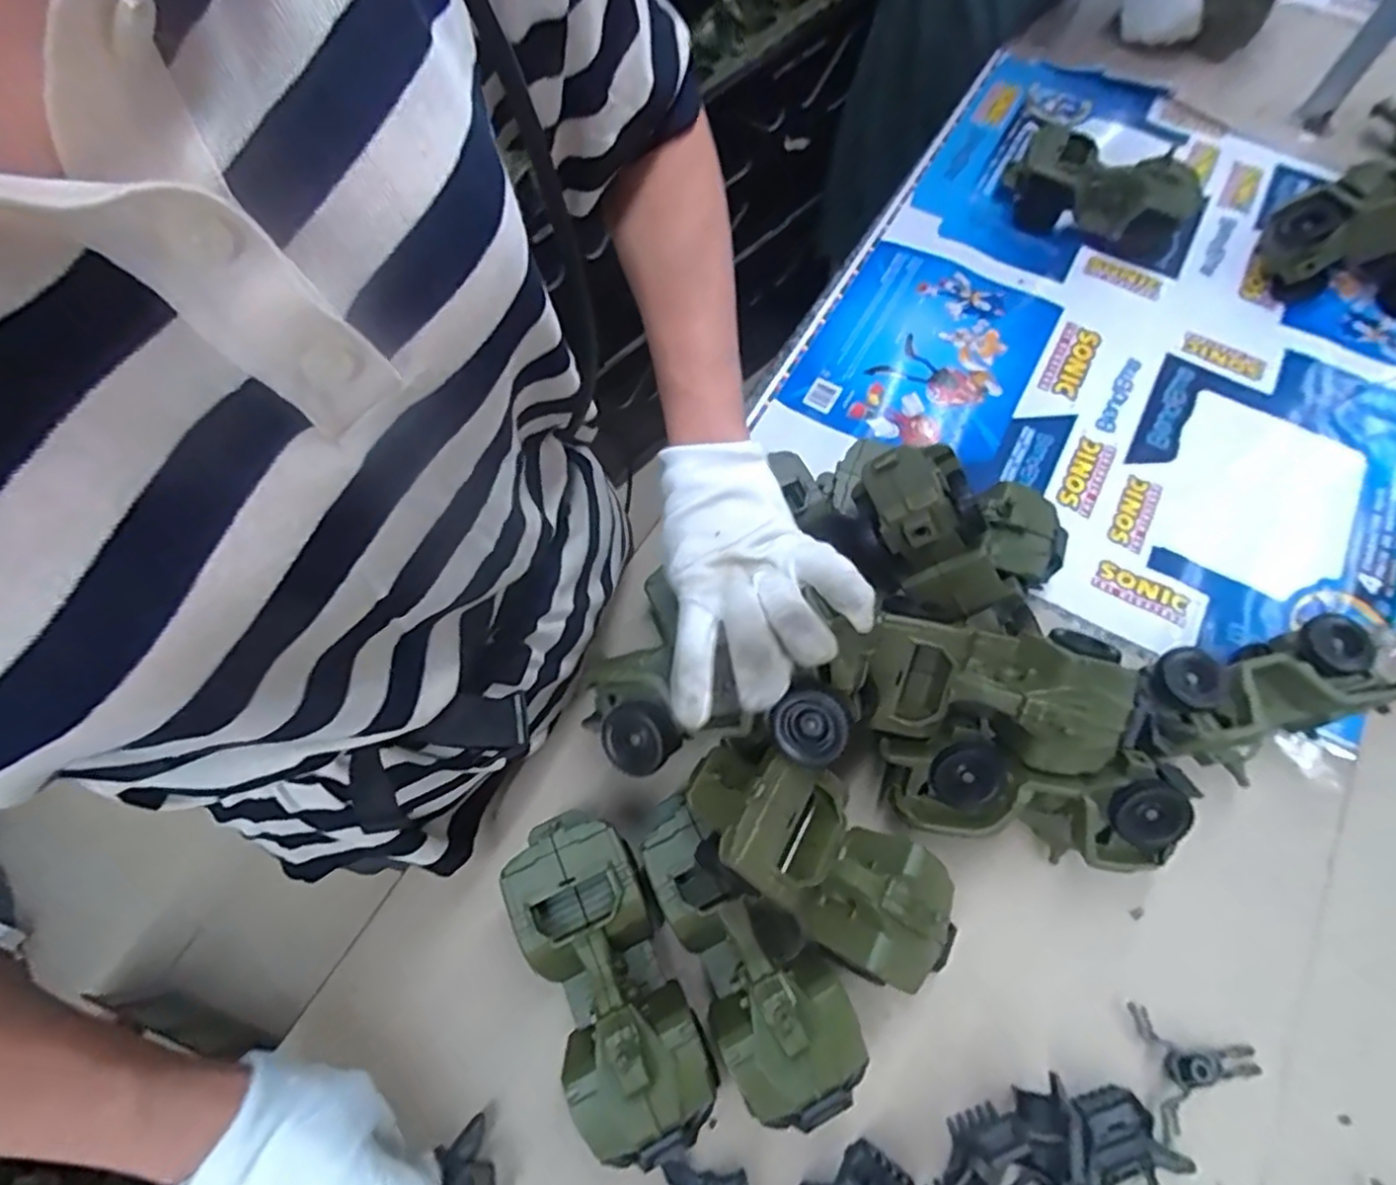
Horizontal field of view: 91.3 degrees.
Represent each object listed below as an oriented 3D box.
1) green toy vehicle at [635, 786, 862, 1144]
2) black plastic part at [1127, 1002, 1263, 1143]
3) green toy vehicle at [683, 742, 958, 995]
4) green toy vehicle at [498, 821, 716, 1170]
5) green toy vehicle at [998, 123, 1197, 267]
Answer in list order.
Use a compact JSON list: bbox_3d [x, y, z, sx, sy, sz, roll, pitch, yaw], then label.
[{"bbox_3d":[0.024,0.226,0.433,0.076,0.079,0.189,-30,70,-13],"label":"green toy vehicle"},{"bbox_3d":[0.326,0.306,0.436,0.073,0.018,0.072,-2,66,-1],"label":"black plastic part"},{"bbox_3d":[0.072,0.165,0.415,0.194,0.087,0.088,41,70,-12],"label":"green toy vehicle"},{"bbox_3d":[-0.056,0.236,0.427,0.079,0.079,0.190,-23,68,-10],"label":"green toy vehicle"},{"bbox_3d":[0.421,-0.420,0.721,0.184,0.080,0.076,36,71,14],"label":"green toy vehicle"}]

